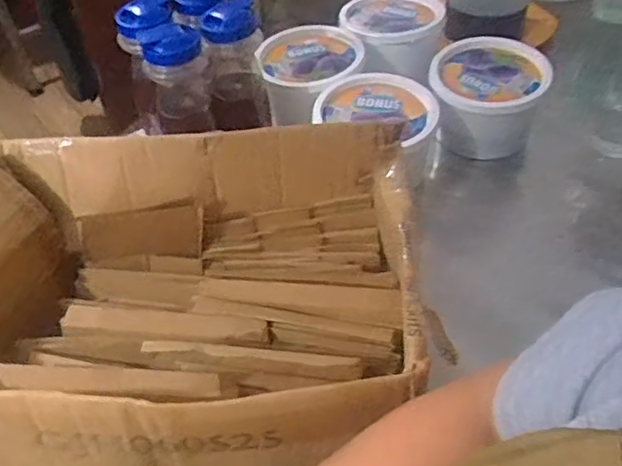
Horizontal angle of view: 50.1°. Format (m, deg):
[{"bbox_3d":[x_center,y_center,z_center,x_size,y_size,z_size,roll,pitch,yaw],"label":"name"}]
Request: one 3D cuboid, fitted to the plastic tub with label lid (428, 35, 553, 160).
[{"bbox_3d":[0.263,-0.205,1.006,0.167,0.106,0.155,11,48,14],"label":"plastic tub with label lid"}]

